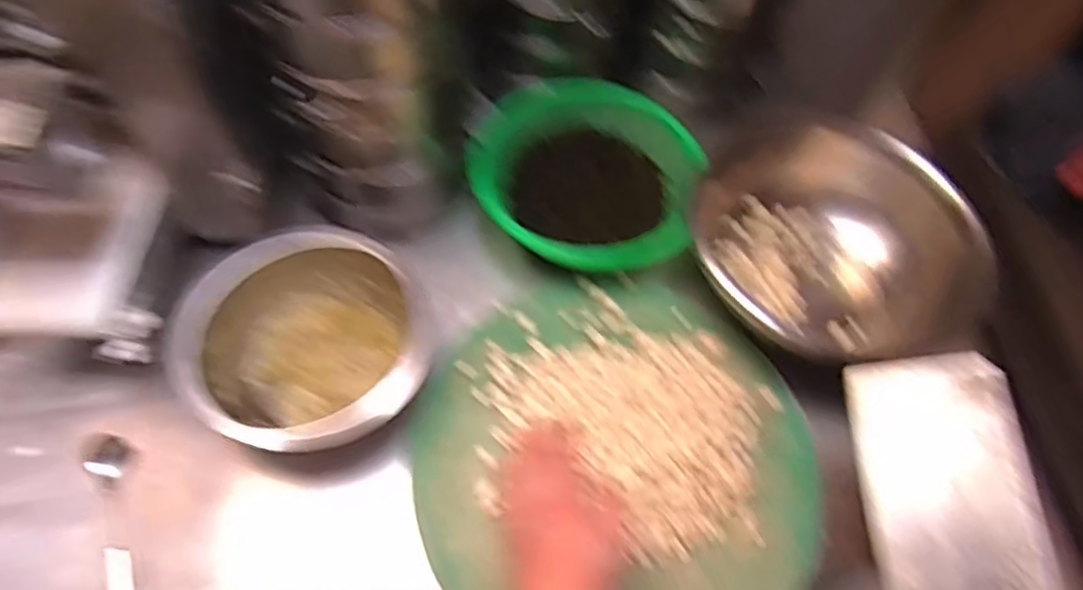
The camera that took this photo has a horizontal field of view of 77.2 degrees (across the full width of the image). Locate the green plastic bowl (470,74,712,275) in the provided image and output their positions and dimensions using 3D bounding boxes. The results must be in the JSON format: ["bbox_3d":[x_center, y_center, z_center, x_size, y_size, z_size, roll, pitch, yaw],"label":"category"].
[{"bbox_3d":[0.049,-0.147,0.817,0.271,0.091,0.251,1,60,-2],"label":"green plastic bowl"}]

